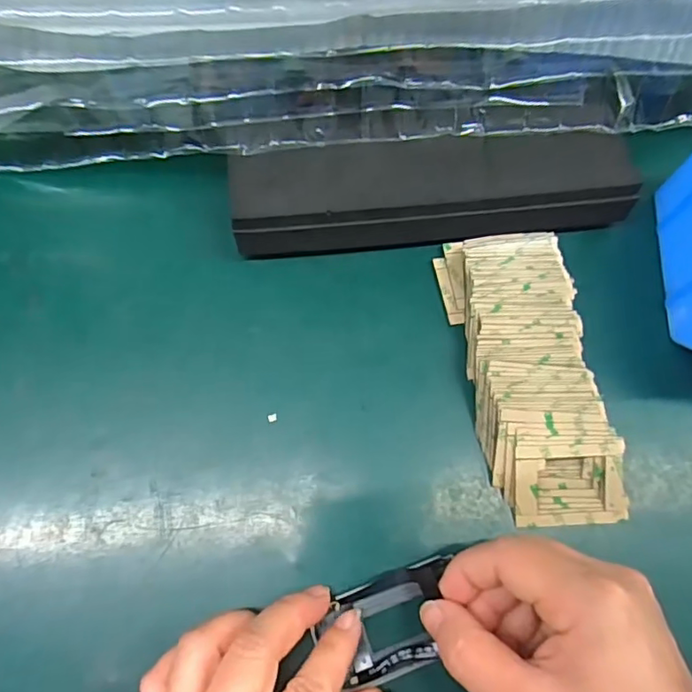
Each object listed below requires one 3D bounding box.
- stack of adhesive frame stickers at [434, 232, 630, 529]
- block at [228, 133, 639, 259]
[{"bbox_3d":[0.094,0.011,0.279,0.063,0.022,0.153,-8,70,-5],"label":"stack of adhesive frame stickers"},{"bbox_3d":[0.049,-0.082,0.300,0.218,0.038,0.059,-7,69,-4],"label":"block"}]

